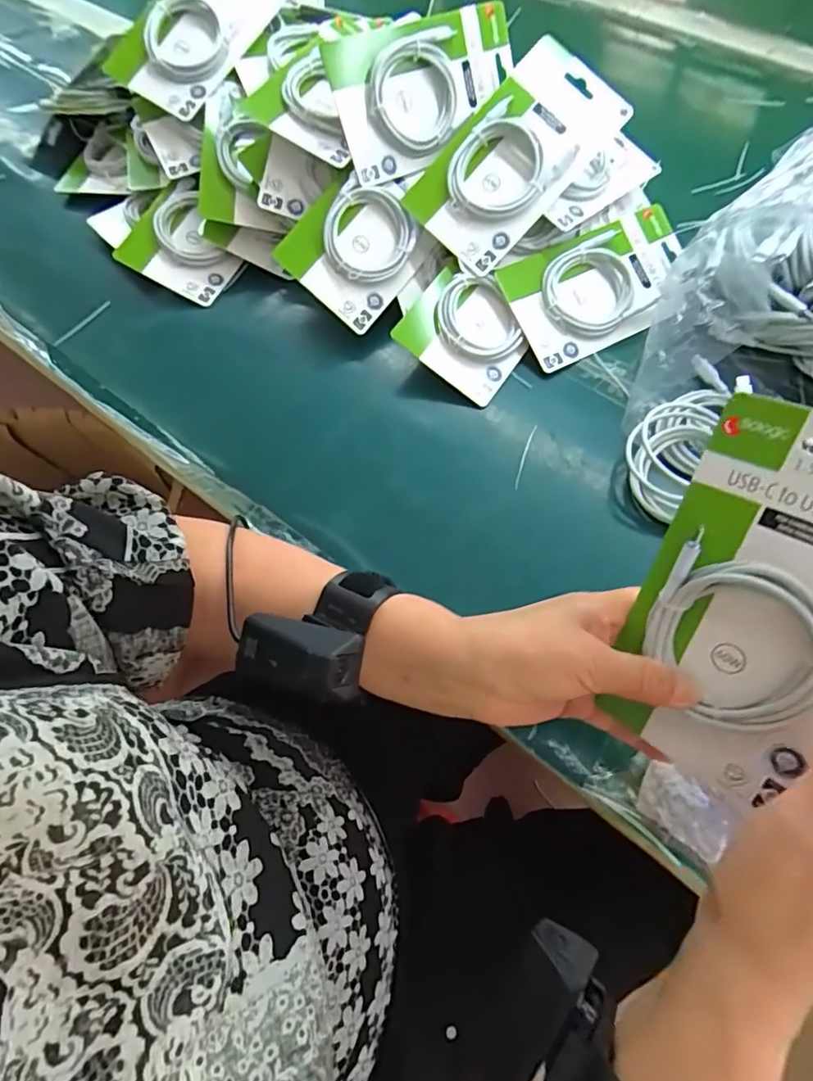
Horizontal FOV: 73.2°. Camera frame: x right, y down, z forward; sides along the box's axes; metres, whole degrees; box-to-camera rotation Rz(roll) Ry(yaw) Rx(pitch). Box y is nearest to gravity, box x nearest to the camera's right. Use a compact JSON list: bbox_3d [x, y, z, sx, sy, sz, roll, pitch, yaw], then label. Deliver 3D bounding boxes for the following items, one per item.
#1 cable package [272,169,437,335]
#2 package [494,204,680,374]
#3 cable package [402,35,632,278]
[{"bbox_3d":[-0.044,-0.258,0.485,0.104,0.025,0.123,39,85,-12],"label":"cable package"},{"bbox_3d":[0.177,-0.228,0.491,0.176,0.019,0.100,-27,88,-12],"label":"package"},{"bbox_3d":[0.091,-0.327,0.466,0.103,0.019,0.180,43,95,2],"label":"cable package"}]

